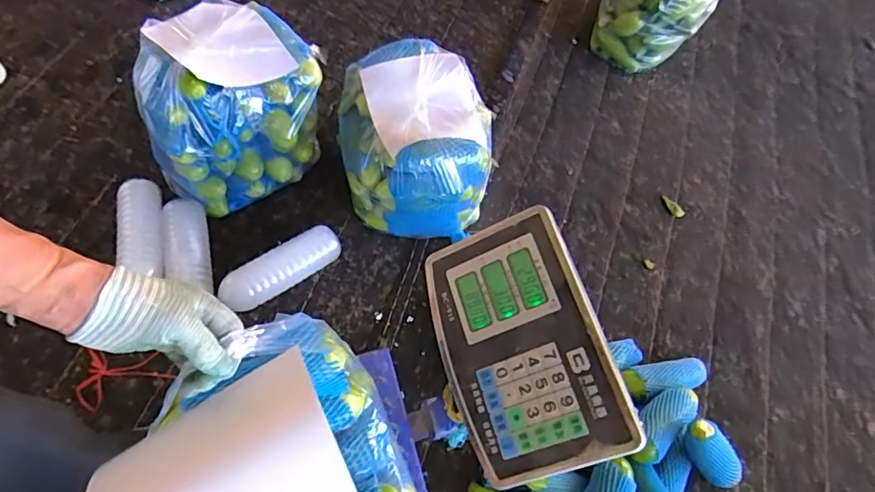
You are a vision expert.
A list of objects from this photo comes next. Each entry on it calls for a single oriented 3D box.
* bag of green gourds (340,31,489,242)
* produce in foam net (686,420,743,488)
[{"bbox_3d":[-0.051,-0.197,1.105,0.307,0.319,0.309,-3,62,-9],"label":"bag of green gourds"},{"bbox_3d":[0.517,0.392,0.962,0.070,0.202,0.054,1,45,51],"label":"produce in foam net"}]

